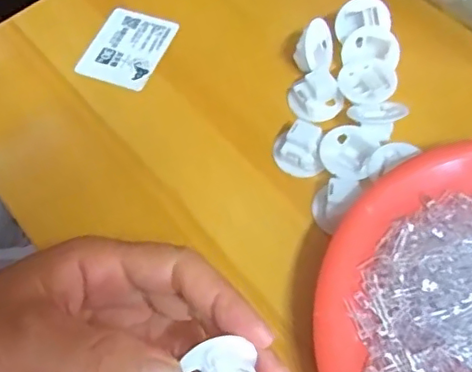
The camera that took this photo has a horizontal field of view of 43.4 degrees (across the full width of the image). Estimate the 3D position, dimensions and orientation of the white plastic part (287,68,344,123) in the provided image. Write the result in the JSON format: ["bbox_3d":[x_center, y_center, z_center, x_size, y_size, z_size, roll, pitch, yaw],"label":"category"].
[{"bbox_3d":[0.048,-0.054,0.353,0.030,0.014,0.027,-26,63,-10],"label":"white plastic part"}]

